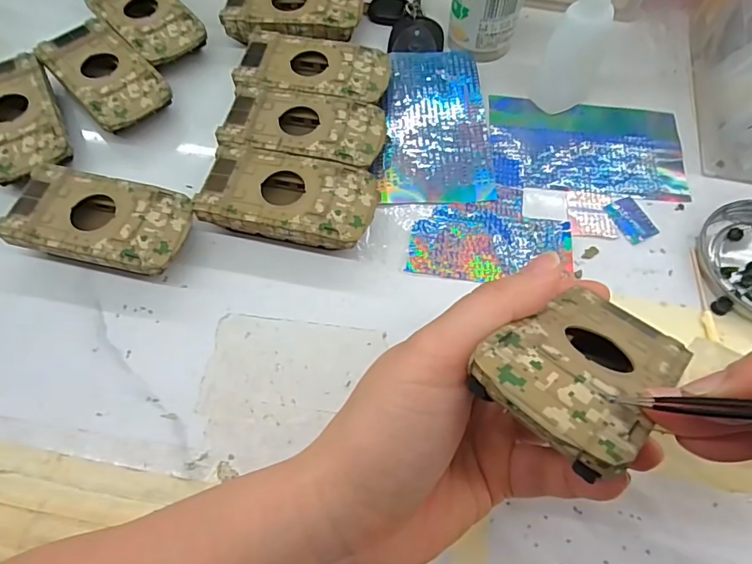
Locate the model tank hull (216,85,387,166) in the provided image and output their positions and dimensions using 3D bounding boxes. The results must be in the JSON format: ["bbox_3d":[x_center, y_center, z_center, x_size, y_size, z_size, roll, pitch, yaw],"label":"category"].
[{"bbox_3d":[-0.044,-0.093,0.310,0.095,0.020,0.050,9,64,5],"label":"model tank hull"}]

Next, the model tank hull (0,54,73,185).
[{"bbox_3d":[-0.227,-0.100,0.317,0.050,0.025,0.095,-26,66,-12],"label":"model tank hull"}]

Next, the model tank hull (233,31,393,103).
[{"bbox_3d":[-0.040,-0.137,0.331,0.096,0.019,0.056,6,64,4],"label":"model tank hull"}]

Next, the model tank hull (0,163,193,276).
[{"bbox_3d":[-0.152,-0.031,0.282,0.094,0.026,0.052,12,64,7],"label":"model tank hull"}]

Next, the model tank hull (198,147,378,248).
[{"bbox_3d":[-0.049,-0.045,0.288,0.095,0.025,0.052,12,64,7],"label":"model tank hull"}]

